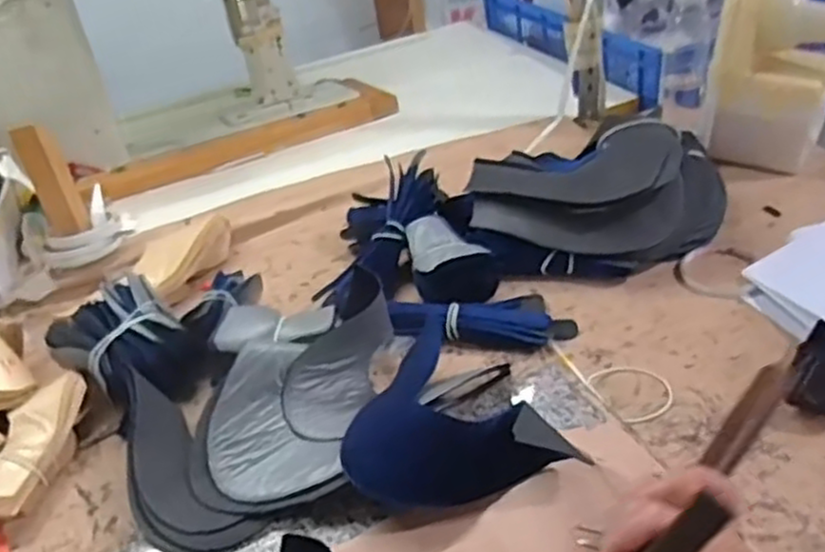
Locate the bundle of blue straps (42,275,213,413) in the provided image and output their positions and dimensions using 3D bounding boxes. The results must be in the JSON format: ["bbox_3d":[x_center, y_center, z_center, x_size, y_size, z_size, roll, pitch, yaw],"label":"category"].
[{"bbox_3d":[-0.267,0.070,0.700,0.133,0.076,0.101,23,46,35],"label":"bundle of blue straps"}]

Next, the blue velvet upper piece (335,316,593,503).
[{"bbox_3d":[0.013,0.110,0.568,0.149,0.060,0.198,-25,39,-22],"label":"blue velvet upper piece"}]

